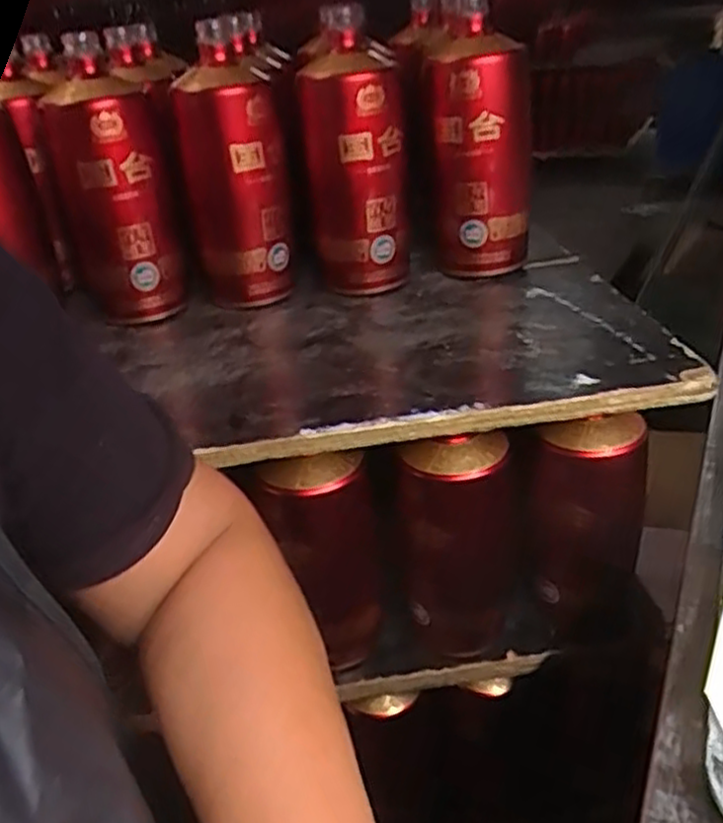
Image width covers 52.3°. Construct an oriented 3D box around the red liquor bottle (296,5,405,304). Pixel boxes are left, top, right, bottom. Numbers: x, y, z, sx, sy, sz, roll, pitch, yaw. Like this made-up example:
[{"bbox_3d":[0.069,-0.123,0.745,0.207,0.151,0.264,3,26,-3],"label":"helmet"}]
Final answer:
[{"bbox_3d":[-0.007,-0.198,0.585,0.079,0.187,0.078,-8,30,1],"label":"red liquor bottle"}]

